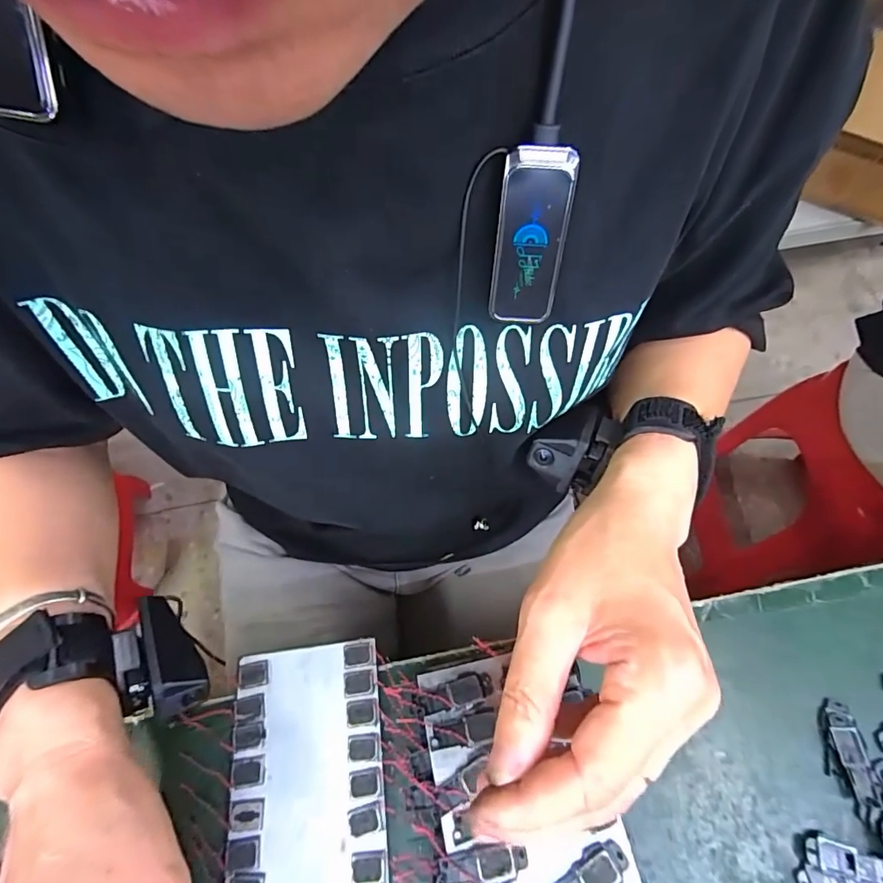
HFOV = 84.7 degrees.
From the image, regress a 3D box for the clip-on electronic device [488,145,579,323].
[{"bbox_3d":[0.035,-0.078,0.190,0.027,0.064,0.006,9,36,7],"label":"clip-on electronic device"}]

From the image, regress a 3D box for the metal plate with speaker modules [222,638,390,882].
[{"bbox_3d":[-0.069,0.212,0.241,0.083,0.009,0.201,-7,61,-2],"label":"metal plate with speaker modules"}]

